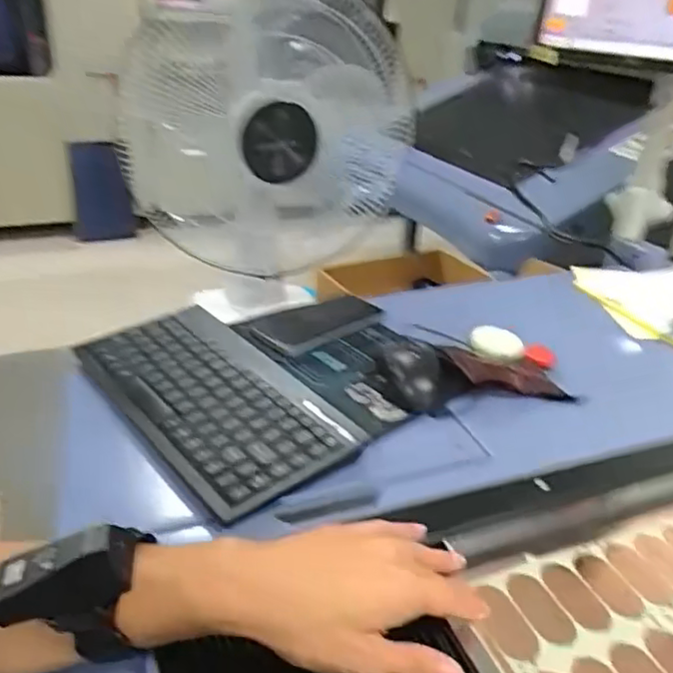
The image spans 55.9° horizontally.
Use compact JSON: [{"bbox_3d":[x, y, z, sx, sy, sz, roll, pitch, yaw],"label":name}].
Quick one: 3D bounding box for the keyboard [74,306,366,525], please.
[{"bbox_3d":[-0.116,0.056,0.588,0.146,0.029,0.279,-19,37,-38],"label":"keyboard"}]

